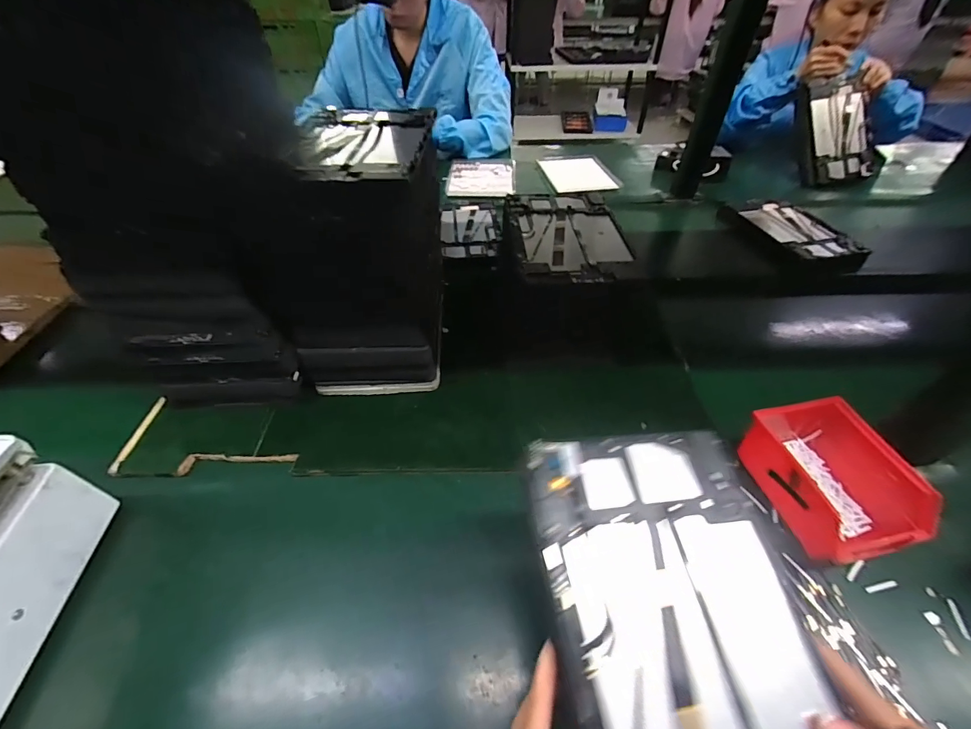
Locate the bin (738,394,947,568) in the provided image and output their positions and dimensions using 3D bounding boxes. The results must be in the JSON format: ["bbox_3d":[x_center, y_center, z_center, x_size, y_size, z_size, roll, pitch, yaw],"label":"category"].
[{"bbox_3d":[0.334,0.110,0.408,0.109,0.071,0.151,-12,48,-12],"label":"bin"}]

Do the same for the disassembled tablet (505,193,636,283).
[{"bbox_3d":[0.108,-0.179,0.546,0.147,0.013,0.238,-1,46,-1],"label":"disassembled tablet"}]

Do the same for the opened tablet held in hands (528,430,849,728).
[{"bbox_3d":[0.117,0.154,0.235,0.153,0.010,0.236,-2,56,-10],"label":"opened tablet held in hands"}]

